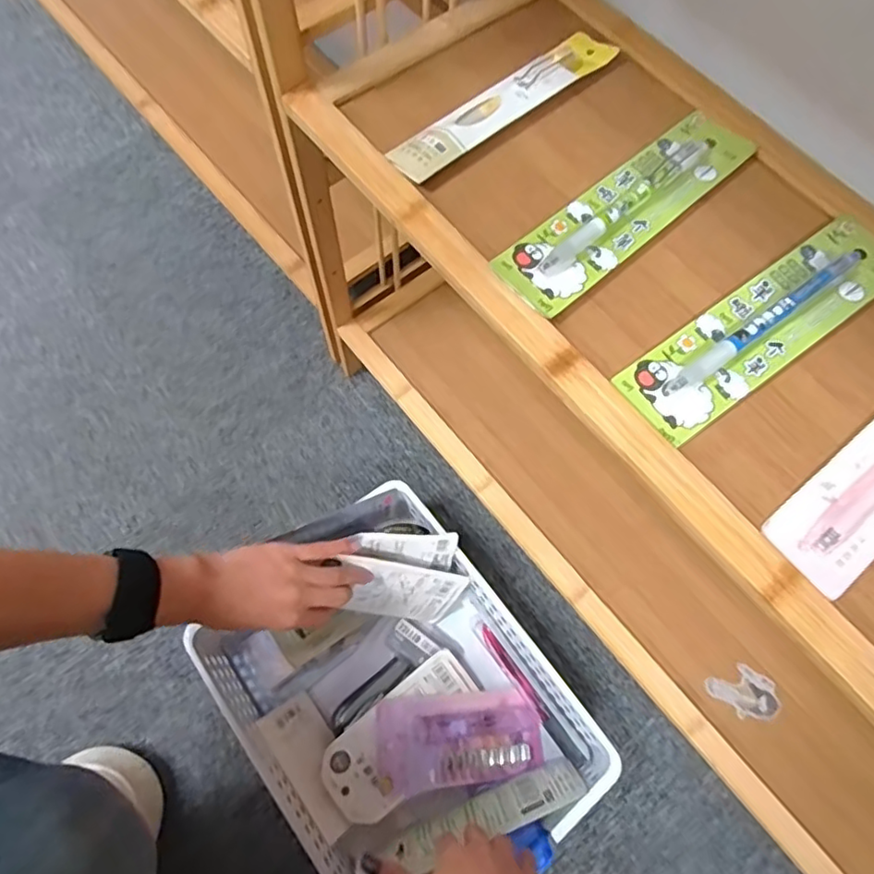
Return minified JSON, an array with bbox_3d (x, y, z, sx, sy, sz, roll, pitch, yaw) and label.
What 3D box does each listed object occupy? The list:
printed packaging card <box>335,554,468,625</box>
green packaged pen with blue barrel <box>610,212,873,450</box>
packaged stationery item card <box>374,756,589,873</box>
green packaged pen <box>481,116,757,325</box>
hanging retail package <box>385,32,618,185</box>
[{"bbox_3d":[-0.038,0.155,0.600,0.118,0.079,0.006,15,34,-22],"label":"printed packaging card"},{"bbox_3d":[0.181,-0.064,0.330,0.180,0.017,0.050,-33,74,-14],"label":"green packaged pen with blue barrel"},{"bbox_3d":[0.042,0.339,0.542,0.182,0.070,0.011,-24,88,-7],"label":"packaged stationery item card"},{"bbox_3d":[0.113,-0.138,0.356,0.181,0.014,0.049,-39,75,-16],"label":"green packaged pen"},{"bbox_3d":[0.045,-0.214,0.385,0.172,0.011,0.033,-39,75,-16],"label":"hanging retail package"}]

